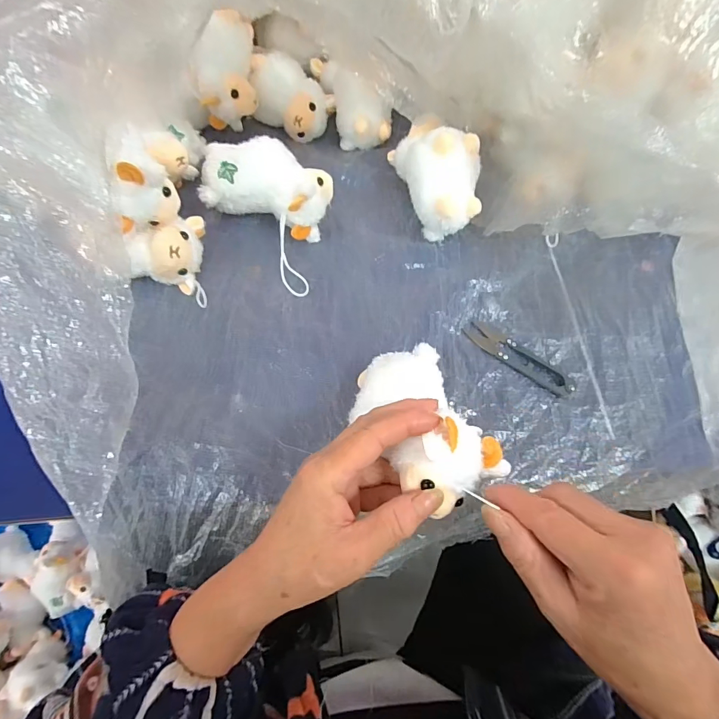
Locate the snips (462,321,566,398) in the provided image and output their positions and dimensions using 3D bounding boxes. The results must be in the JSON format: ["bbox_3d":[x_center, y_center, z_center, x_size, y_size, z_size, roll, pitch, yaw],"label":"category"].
[{"bbox_3d":[0.138,-0.003,0.365,0.095,0.004,0.025,35,70,13],"label":"snips"}]

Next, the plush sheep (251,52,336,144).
[{"bbox_3d":[-0.074,-0.284,0.451,0.082,0.054,0.060,37,70,13],"label":"plush sheep"}]

